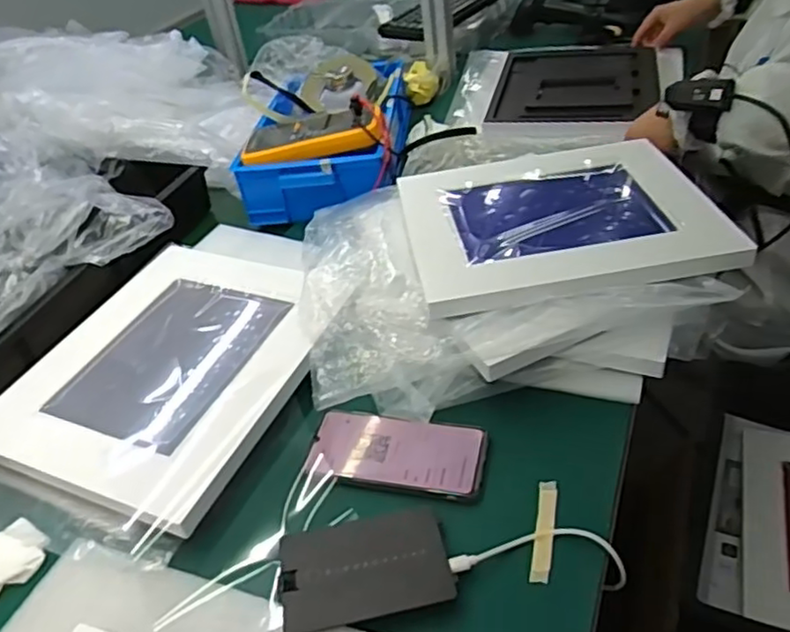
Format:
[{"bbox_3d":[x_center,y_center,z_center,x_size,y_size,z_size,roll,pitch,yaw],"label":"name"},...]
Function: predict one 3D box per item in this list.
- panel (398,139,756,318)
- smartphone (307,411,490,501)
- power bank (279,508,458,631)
[{"bbox_3d":[0.163,-0.106,0.702,0.292,0.022,0.281,-12,39,1],"label":"panel"},{"bbox_3d":[0.001,0.113,0.558,0.144,0.008,0.071,2,45,15],"label":"smartphone"},{"bbox_3d":[-0.021,0.175,0.474,0.118,0.014,0.079,-11,38,-2],"label":"power bank"}]

